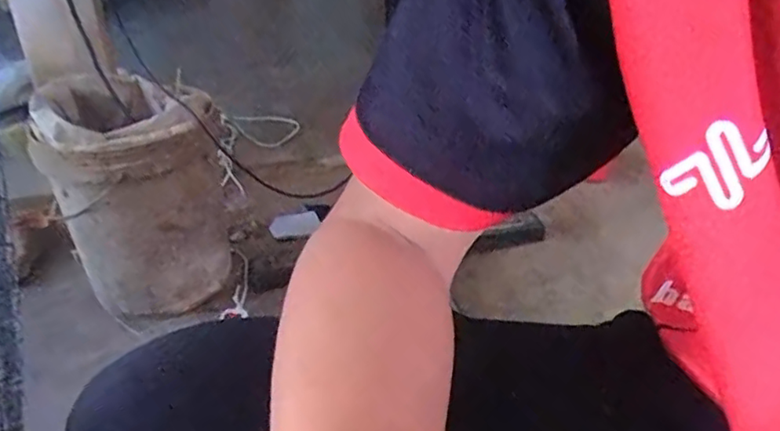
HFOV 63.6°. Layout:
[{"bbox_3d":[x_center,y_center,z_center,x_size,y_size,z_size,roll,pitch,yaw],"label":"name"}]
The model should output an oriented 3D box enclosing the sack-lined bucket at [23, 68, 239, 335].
[{"bbox_3d":[-0.450,-0.035,1.150,0.290,0.409,0.310,0,32,0],"label":"sack-lined bucket"}]

